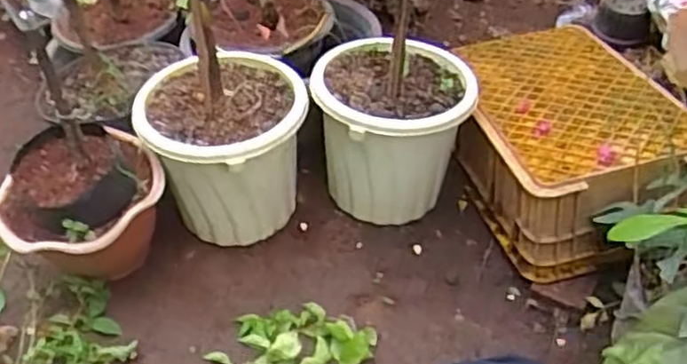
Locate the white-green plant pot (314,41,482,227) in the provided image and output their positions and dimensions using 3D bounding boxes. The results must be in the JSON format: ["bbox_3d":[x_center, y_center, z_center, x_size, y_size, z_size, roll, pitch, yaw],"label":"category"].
[{"bbox_3d":[0.087,-0.086,1.175,0.247,0.253,0.237,-2,45,2],"label":"white-green plant pot"}]

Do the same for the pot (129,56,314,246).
[{"bbox_3d":[-0.186,-0.046,1.118,0.249,0.222,0.242,-2,45,2],"label":"pot"}]

